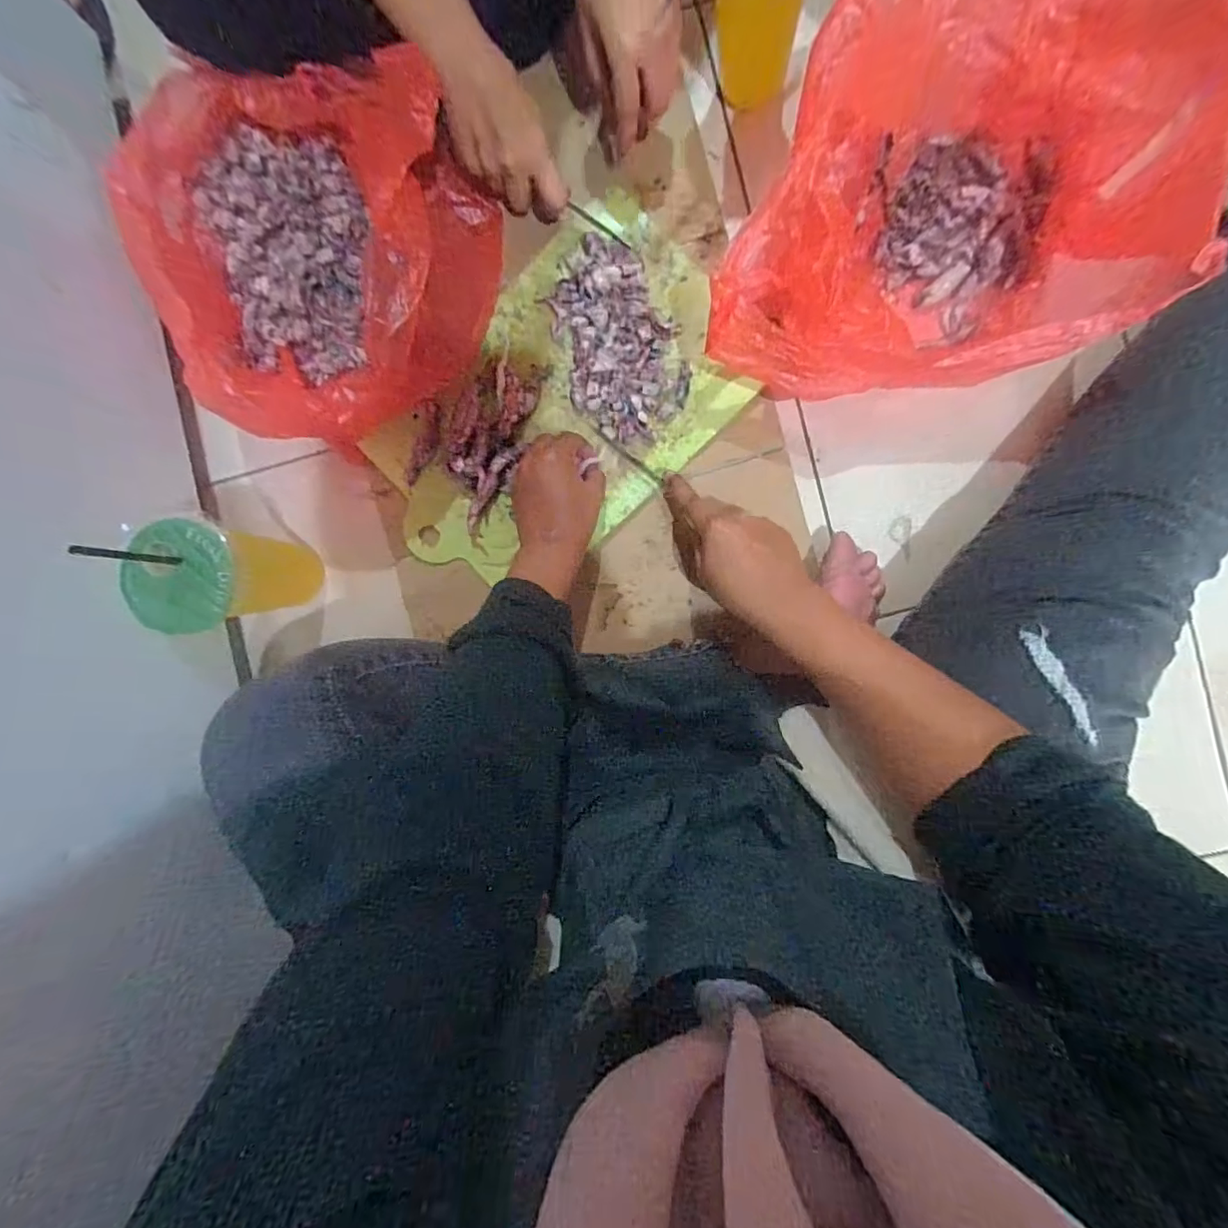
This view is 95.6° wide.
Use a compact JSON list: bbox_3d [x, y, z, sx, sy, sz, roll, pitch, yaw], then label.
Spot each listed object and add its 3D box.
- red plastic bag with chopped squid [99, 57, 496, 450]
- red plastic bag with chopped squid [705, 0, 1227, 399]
[{"bbox_3d":[-0.274,-0.287,0.467,0.297,0.156,0.278,9,93,2],"label":"red plastic bag with chopped squid"},{"bbox_3d":[0.241,-0.323,0.433,0.304,0.179,0.280,4,93,2],"label":"red plastic bag with chopped squid"}]

